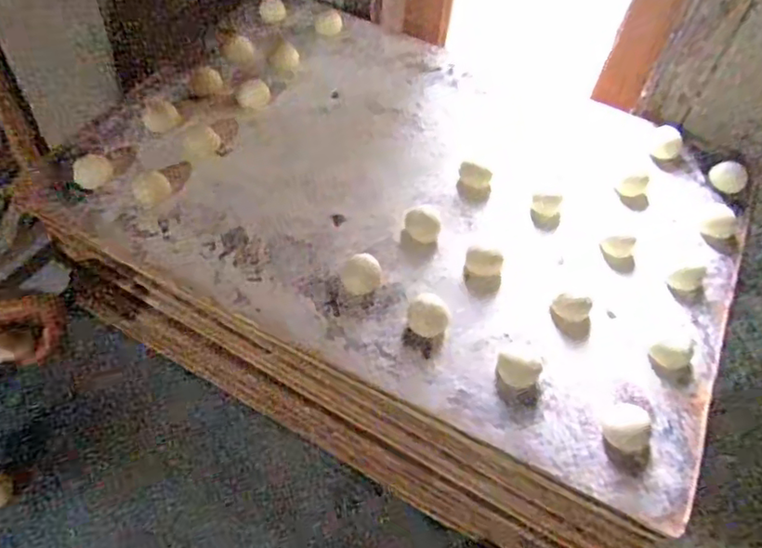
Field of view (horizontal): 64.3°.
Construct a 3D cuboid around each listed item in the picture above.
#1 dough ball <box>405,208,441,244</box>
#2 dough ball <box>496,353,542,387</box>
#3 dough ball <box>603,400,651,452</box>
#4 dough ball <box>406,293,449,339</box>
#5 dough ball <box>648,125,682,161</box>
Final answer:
[{"bbox_3d":[0.037,-0.042,0.537,0.030,0.019,0.025,9,54,1],"label":"dough ball"},{"bbox_3d":[0.102,0.074,0.455,0.031,0.021,0.018,16,55,6],"label":"dough ball"},{"bbox_3d":[0.179,0.109,0.438,0.031,0.020,0.033,3,55,-4],"label":"dough ball"},{"bbox_3d":[0.037,0.034,0.483,0.033,0.019,0.031,3,55,-4],"label":"dough ball"},{"bbox_3d":[0.295,-0.137,0.625,0.031,0.018,0.038,30,57,15],"label":"dough ball"}]

